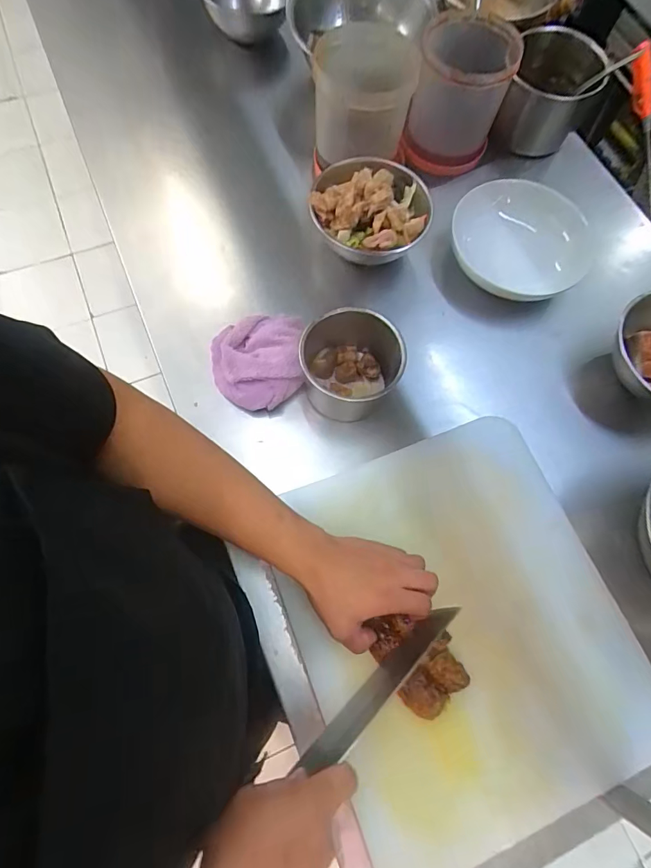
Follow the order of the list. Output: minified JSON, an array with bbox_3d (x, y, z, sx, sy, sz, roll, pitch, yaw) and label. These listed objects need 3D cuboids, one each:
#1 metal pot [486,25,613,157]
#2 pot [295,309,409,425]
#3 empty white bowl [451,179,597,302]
[{"bbox_3d":[0.364,-0.560,0.716,0.136,0.119,0.145,1,71,-2],"label":"metal pot"},{"bbox_3d":[0.033,-0.087,0.546,0.118,0.101,0.107,-14,73,-7],"label":"pot"},{"bbox_3d":[0.284,-0.283,0.629,0.194,0.055,0.159,27,72,7],"label":"empty white bowl"}]

